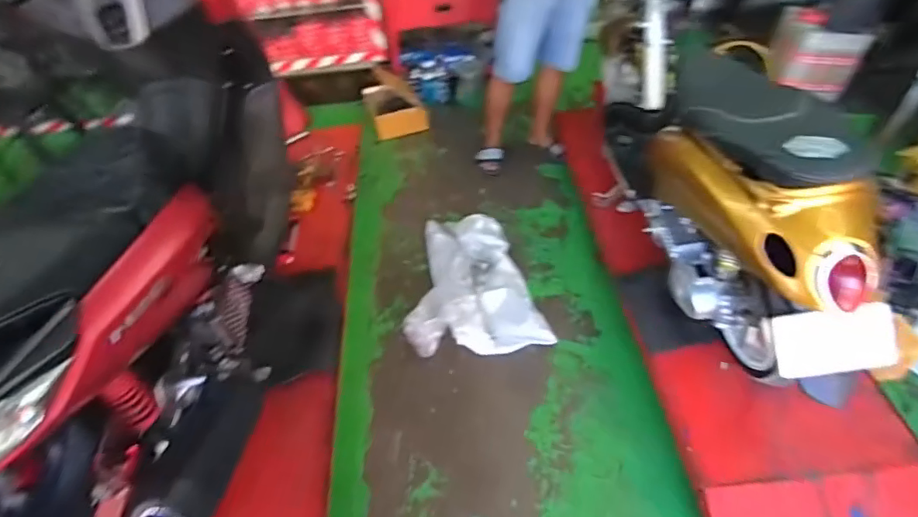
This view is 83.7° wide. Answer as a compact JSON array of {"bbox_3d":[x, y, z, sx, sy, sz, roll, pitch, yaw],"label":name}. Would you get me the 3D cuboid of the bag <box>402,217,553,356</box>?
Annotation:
[{"bbox_3d":[0.027,0.057,1.938,0.480,0.105,0.669,-9,46,-4],"label":"bag"}]

